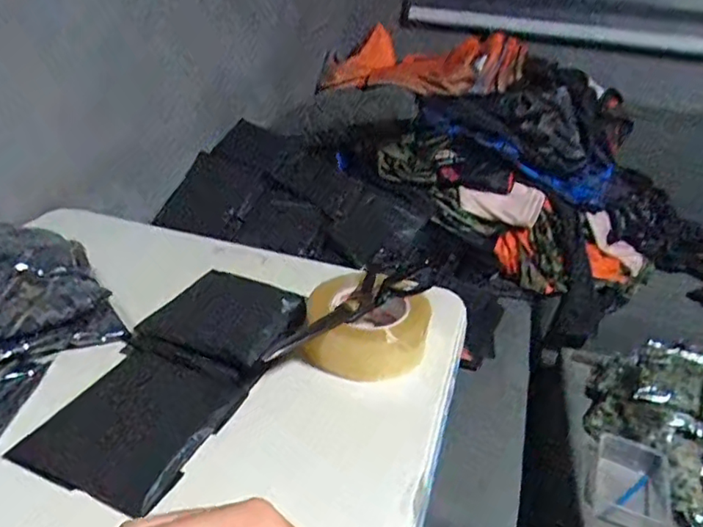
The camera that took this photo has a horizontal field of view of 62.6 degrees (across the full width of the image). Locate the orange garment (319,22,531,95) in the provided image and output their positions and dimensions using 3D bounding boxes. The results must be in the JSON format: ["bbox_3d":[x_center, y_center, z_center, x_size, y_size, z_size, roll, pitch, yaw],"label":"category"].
[{"bbox_3d":[0.220,-0.577,1.670,0.591,0.173,0.253,3,29,-3],"label":"orange garment"}]

